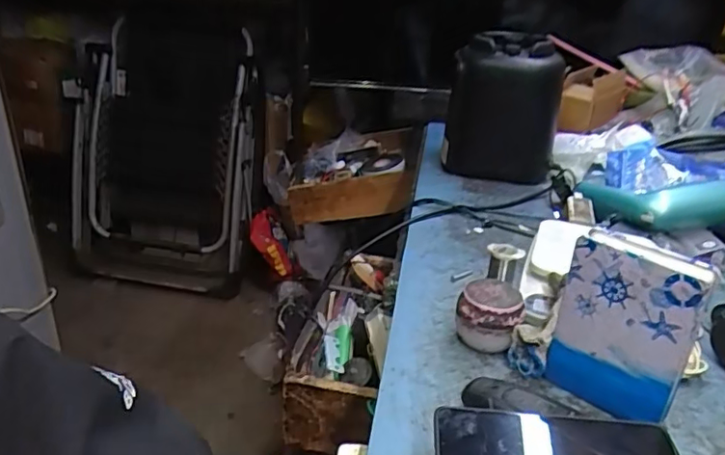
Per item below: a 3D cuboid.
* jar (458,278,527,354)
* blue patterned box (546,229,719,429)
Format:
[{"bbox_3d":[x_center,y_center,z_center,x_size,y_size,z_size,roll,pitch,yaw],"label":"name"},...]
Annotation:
[{"bbox_3d":[0.121,0.086,0.548,0.058,0.057,0.047,10,26,14],"label":"jar"},{"bbox_3d":[0.207,0.085,0.461,0.096,0.147,0.024,25,33,37],"label":"blue patterned box"}]

